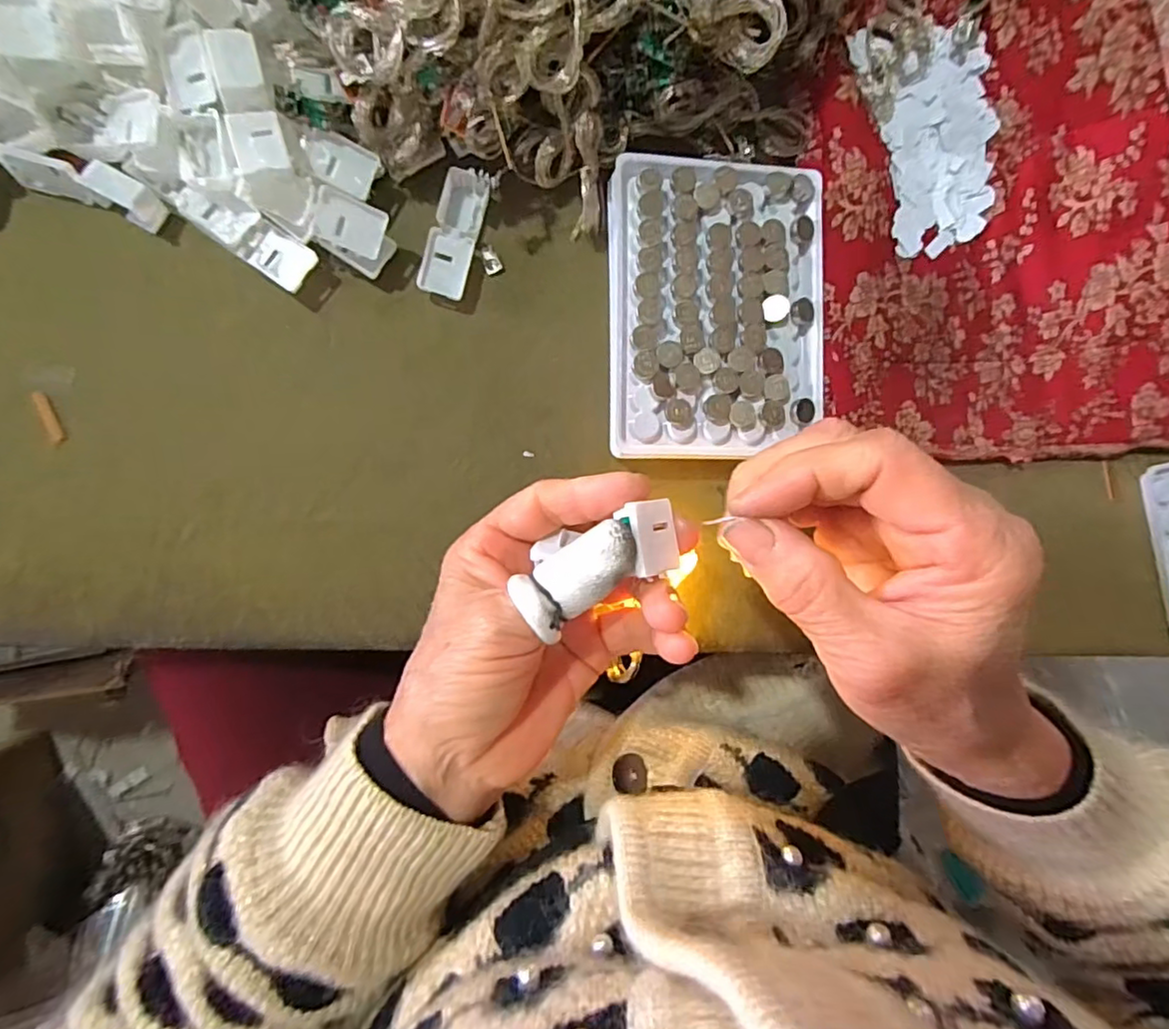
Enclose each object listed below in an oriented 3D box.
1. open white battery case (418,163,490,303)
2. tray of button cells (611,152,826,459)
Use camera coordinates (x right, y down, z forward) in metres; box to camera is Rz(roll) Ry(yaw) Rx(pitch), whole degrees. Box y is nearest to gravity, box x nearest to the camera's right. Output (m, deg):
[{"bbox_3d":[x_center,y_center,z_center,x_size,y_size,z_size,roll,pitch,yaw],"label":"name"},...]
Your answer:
[{"bbox_3d":[-0.058,-0.127,0.259,0.020,0.008,0.060,13,79,-8],"label":"open white battery case"},{"bbox_3d":[0.060,-0.090,0.261,0.093,0.023,0.127,0,89,-8],"label":"tray of button cells"}]

